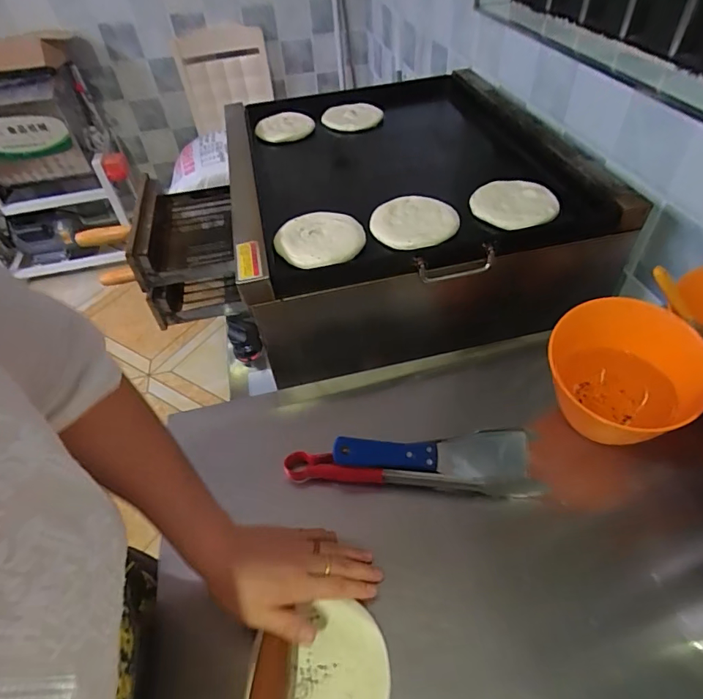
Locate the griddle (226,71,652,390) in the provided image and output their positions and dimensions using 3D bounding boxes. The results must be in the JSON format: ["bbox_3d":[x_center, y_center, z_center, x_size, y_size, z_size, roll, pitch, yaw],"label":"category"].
[{"bbox_3d":[0.071,-0.290,0.864,0.574,0.178,0.696,-14,47,-8],"label":"griddle"}]

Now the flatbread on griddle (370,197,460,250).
[{"bbox_3d":[0.094,-0.193,0.688,0.124,0.011,0.115,-6,46,0],"label":"flatbread on griddle"}]

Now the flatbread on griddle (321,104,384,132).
[{"bbox_3d":[0.006,-0.500,0.993,0.122,0.015,0.107,-22,64,-11],"label":"flatbread on griddle"}]

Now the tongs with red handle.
[{"bbox_3d":[0.068,0.146,0.541,0.296,0.029,0.026,2,47,7],"label":"tongs with red handle"}]

